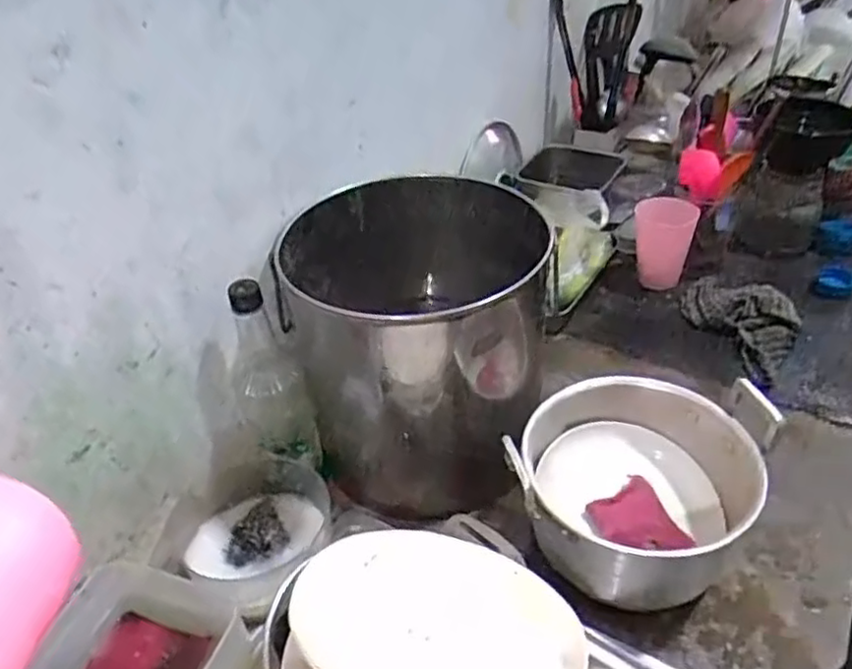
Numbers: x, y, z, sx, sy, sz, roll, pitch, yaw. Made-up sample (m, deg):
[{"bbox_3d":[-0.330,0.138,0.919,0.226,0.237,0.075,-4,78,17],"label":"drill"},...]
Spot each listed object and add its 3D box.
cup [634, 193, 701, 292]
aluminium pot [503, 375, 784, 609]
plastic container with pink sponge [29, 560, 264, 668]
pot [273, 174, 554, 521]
[{"bbox_3d":[0.348,-0.132,1.002,0.083,0.136,0.074,12,41,20],"label":"cup"},{"bbox_3d":[0.204,0.148,0.661,0.209,0.163,0.194,-3,38,2],"label":"aluminium pot"},{"bbox_3d":[-0.246,0.282,0.604,0.166,0.073,0.131,13,42,21],"label":"plastic container with pink sponge"},{"bbox_3d":[-0.007,-0.001,0.756,0.261,0.269,0.275,-3,38,2],"label":"pot"}]

